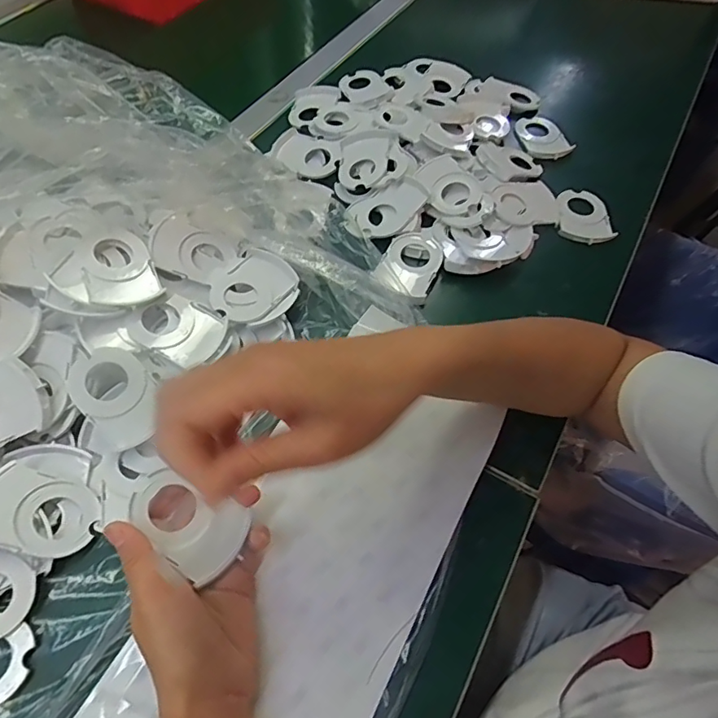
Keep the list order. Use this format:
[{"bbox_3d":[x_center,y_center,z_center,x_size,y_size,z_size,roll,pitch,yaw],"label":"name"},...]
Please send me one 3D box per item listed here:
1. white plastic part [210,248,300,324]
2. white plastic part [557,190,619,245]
[{"bbox_3d":[-0.097,-0.068,0.457,0.058,0.010,0.077,38,63,20],"label":"white plastic part"},{"bbox_3d":[0.251,-0.160,0.558,0.060,0.013,0.074,7,57,2],"label":"white plastic part"}]

